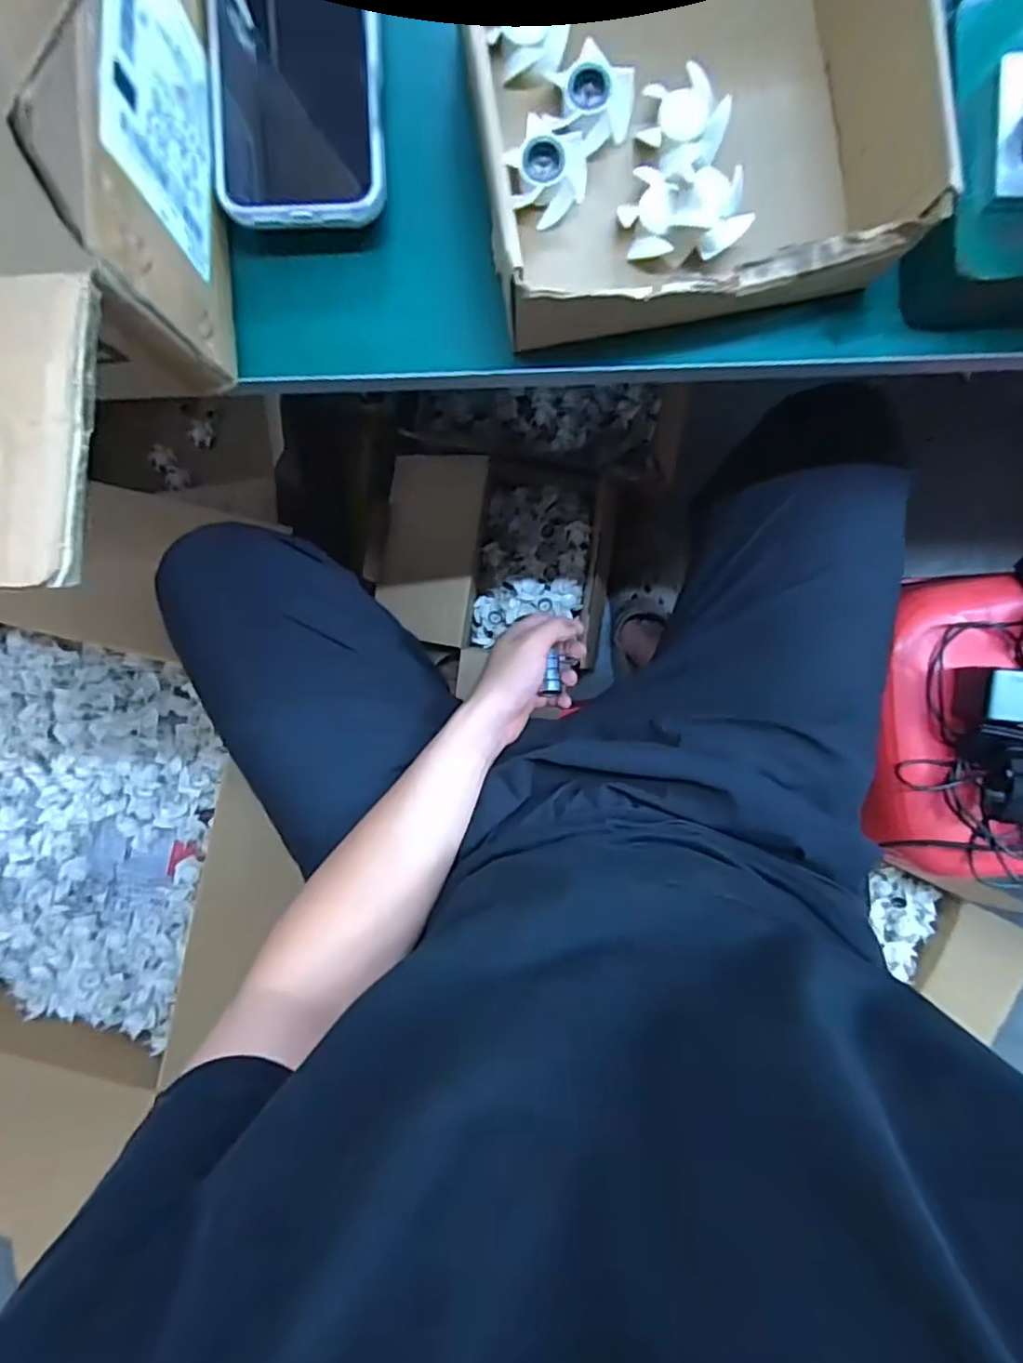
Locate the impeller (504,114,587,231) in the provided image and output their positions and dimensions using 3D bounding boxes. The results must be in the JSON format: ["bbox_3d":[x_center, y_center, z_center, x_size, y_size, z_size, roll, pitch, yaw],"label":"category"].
[{"bbox_3d":[0.018,-0.265,0.320,0.039,0.017,0.047,28,92,0],"label":"impeller"}]

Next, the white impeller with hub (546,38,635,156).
[{"bbox_3d":[0.042,-0.302,0.319,0.040,0.017,0.040,0,92,1],"label":"white impeller with hub"}]

